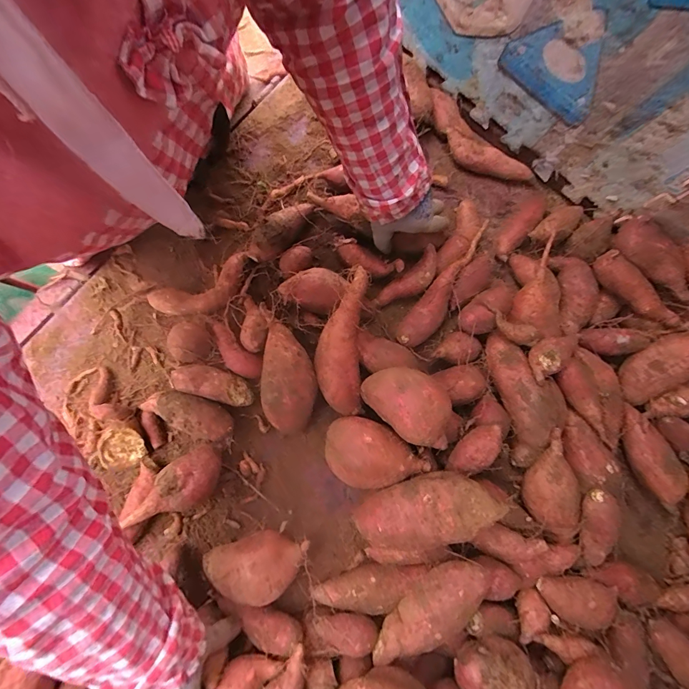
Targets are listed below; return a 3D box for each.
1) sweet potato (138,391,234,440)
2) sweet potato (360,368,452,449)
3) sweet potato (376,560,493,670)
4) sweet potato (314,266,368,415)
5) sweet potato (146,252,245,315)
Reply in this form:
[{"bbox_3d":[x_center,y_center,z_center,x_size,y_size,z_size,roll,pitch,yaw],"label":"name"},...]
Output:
[{"bbox_3d":[-0.218,0.093,0.509,0.129,0.039,0.051,24,81,5],"label":"sweet potato"},{"bbox_3d":[0.087,0.077,0.484,0.129,0.076,0.081,45,82,5],"label":"sweet potato"},{"bbox_3d":[0.100,0.320,0.449,0.165,0.062,0.059,-37,84,-7],"label":"sweet potato"},{"bbox_3d":[-0.006,-0.007,0.516,0.067,0.046,0.201,2,80,1],"label":"sweet potato"},{"bbox_3d":[-0.207,-0.076,0.545,0.146,0.030,0.063,-27,81,-4],"label":"sweet potato"}]

